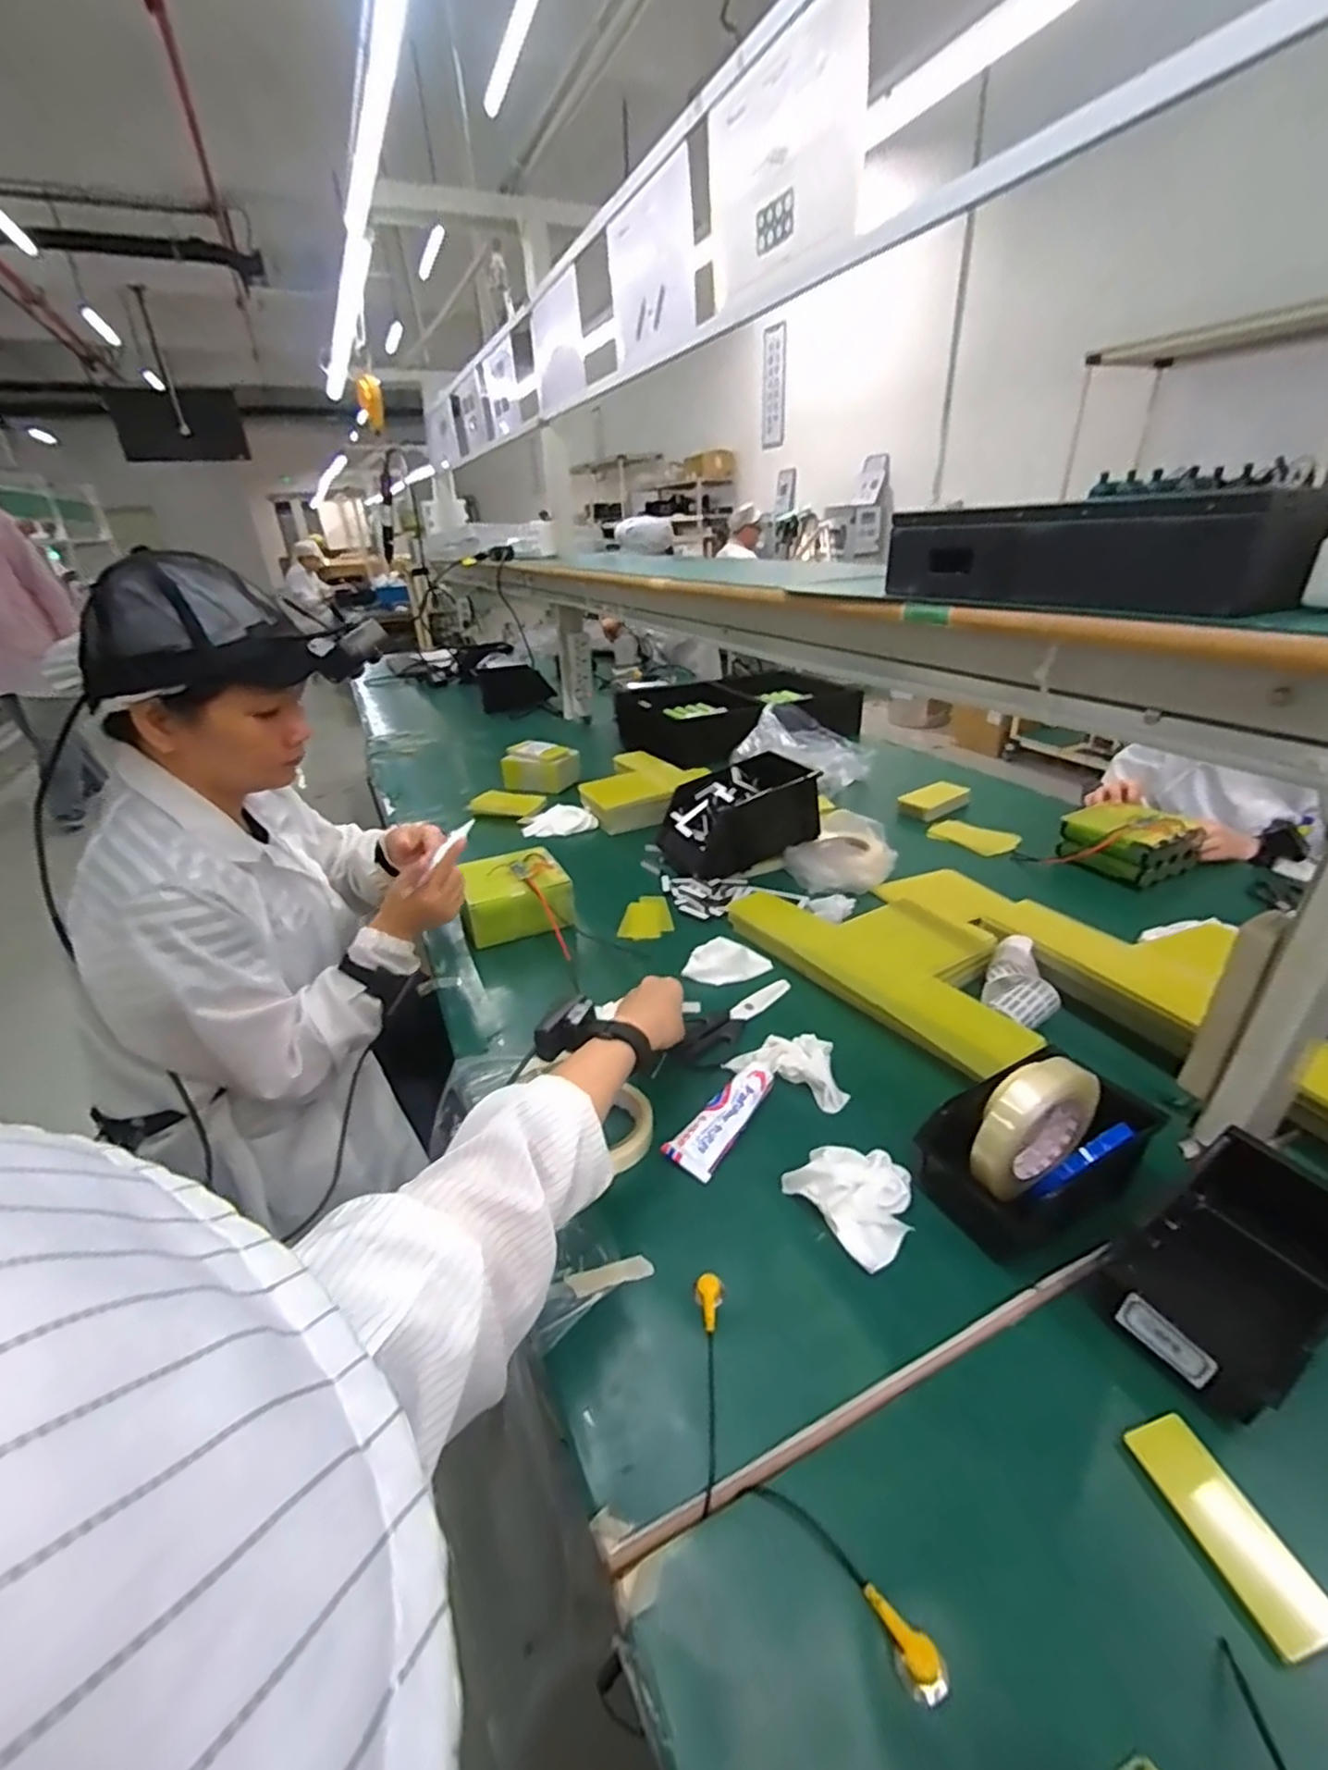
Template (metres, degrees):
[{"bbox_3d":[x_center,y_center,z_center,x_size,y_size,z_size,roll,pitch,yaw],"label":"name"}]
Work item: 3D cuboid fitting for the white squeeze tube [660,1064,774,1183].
[{"bbox_3d":[0.057,0.213,0.635,0.046,0.017,0.136,17,36,33],"label":"white squeeze tube"}]

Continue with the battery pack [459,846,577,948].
[{"bbox_3d":[-0.210,0.017,0.969,0.156,0.075,0.137,-11,30,-11],"label":"battery pack"}]

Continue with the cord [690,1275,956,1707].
[{"bbox_3d":[0.057,0.345,0.402,0.073,0.010,0.226,-17,32,-21],"label":"cord"}]

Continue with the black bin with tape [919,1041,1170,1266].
[{"bbox_3d":[0.295,0.191,0.533,0.162,0.114,0.105,-14,31,-17],"label":"black bin with tape"}]

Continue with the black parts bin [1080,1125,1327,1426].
[{"bbox_3d":[0.388,0.254,0.460,0.184,0.065,0.105,-20,33,-25],"label":"black parts bin"}]

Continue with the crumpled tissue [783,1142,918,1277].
[{"bbox_3d":[0.159,0.246,0.548,0.084,0.031,0.097,-22,34,-28],"label":"crumpled tissue"}]

